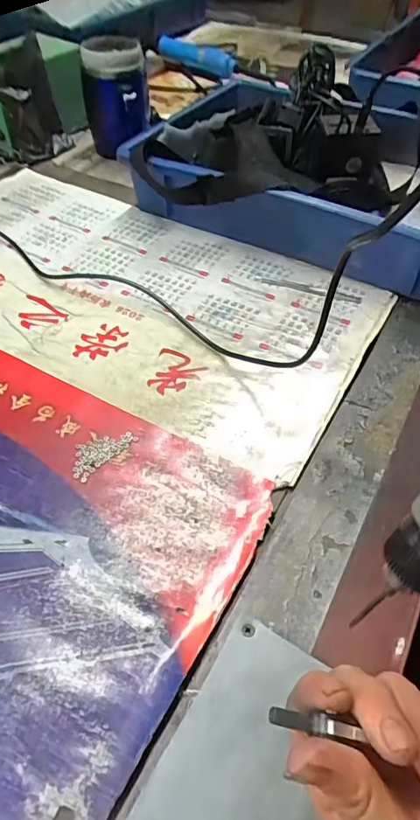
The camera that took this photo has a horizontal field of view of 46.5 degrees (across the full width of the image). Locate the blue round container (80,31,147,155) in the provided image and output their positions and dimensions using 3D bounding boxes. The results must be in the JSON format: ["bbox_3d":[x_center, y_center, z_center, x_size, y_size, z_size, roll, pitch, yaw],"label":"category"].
[{"bbox_3d":[-0.126,-0.411,0.658,0.080,0.143,0.080,-6,51,-6],"label":"blue round container"}]

